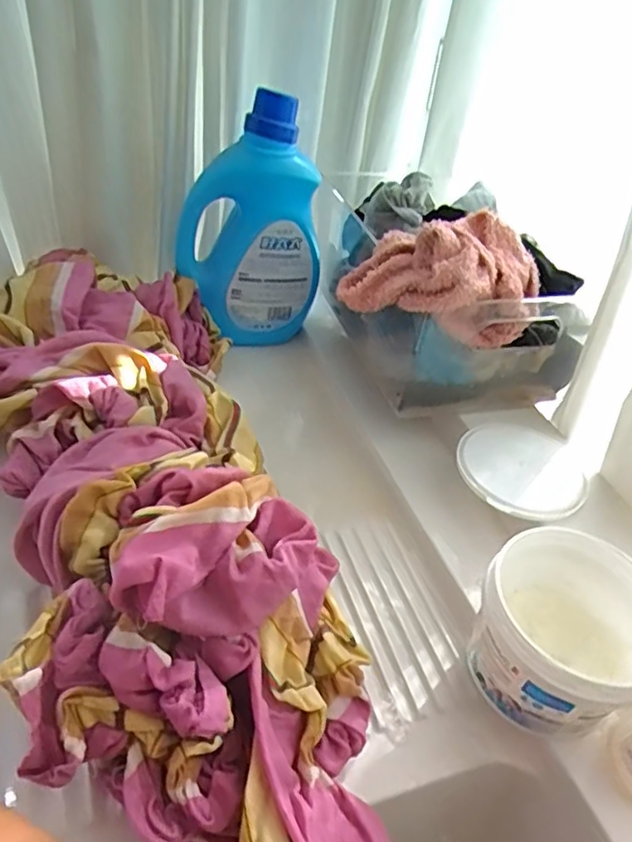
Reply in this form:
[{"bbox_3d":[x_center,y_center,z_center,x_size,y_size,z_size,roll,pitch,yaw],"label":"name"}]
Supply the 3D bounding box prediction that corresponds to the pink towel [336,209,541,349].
[{"bbox_3d":[0.120,-0.135,0.578,0.157,0.097,0.143,24,43,18],"label":"pink towel"}]

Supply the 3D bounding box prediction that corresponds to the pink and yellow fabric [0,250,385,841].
[{"bbox_3d":[-0.137,0.046,0.488,0.234,0.138,0.581,-14,45,-23],"label":"pink and yellow fabric"}]

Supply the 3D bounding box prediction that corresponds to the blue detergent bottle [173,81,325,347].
[{"bbox_3d":[-0.076,-0.216,0.719,0.161,0.249,0.087,10,41,3],"label":"blue detergent bottle"}]

